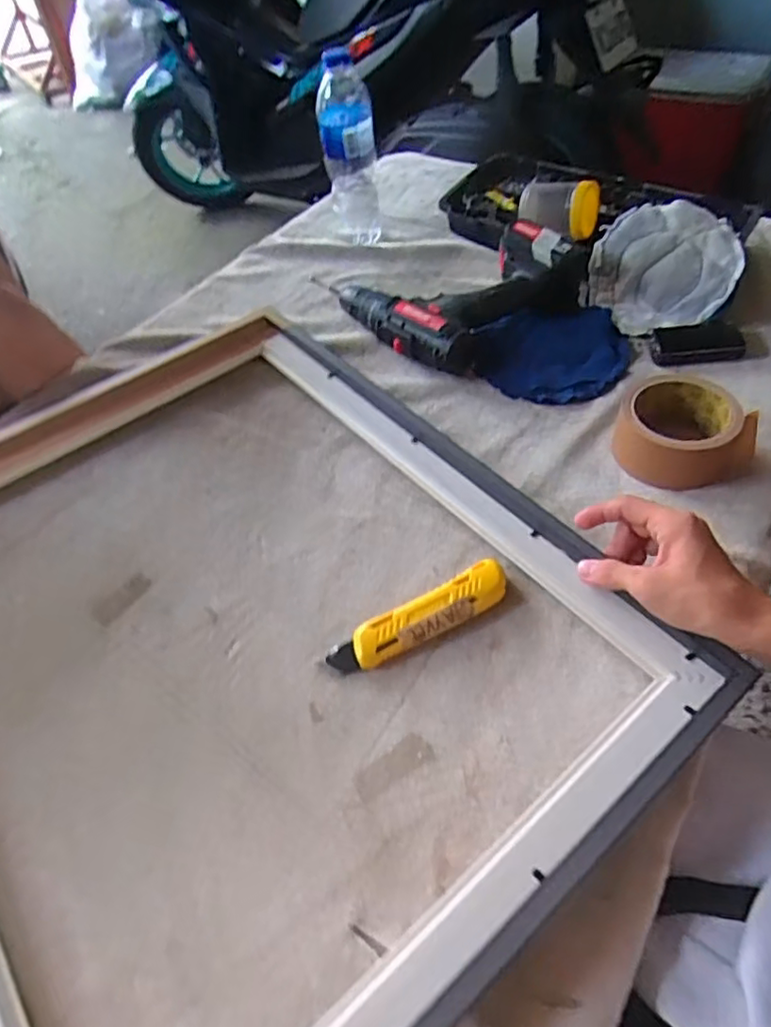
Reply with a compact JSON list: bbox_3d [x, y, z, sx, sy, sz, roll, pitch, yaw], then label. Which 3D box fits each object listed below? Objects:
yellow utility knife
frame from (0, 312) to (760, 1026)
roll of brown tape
[{"bbox_3d":[0.025,0.076,0.454,0.142,0.019,0.034,-23,53,-14],"label":"yellow utility knife"},{"bbox_3d":[-0.131,0.064,0.467,0.497,0.029,0.600,-34,56,-22],"label":"frame"},{"bbox_3d":[0.255,-0.067,0.530,0.108,0.053,0.090,26,57,22],"label":"roll of brown tape"}]

